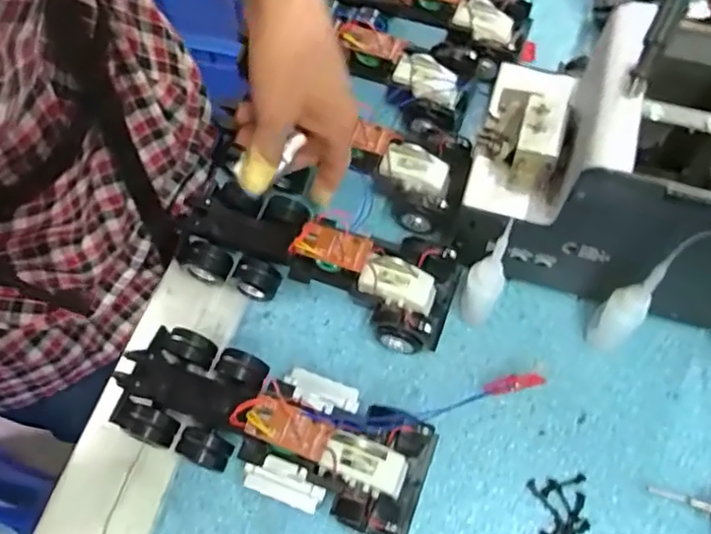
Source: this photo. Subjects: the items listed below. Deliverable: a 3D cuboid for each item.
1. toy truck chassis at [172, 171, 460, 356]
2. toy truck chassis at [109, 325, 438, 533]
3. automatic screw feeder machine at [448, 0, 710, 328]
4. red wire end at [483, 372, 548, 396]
[{"bbox_3d":[-0.028,-0.009,0.414,0.190,0.054,0.076,18,67,10],"label":"toy truck chassis"},{"bbox_3d":[-0.051,0.096,0.368,0.192,0.058,0.073,19,68,11],"label":"toy truck chassis"},{"bbox_3d":[0.165,-0.054,0.386,0.176,0.144,0.143,14,67,8],"label":"automatic screw feeder machine"},{"bbox_3d":[0.103,0.076,0.394,0.038,0.014,0.010,-16,63,21],"label":"red wire end"}]

